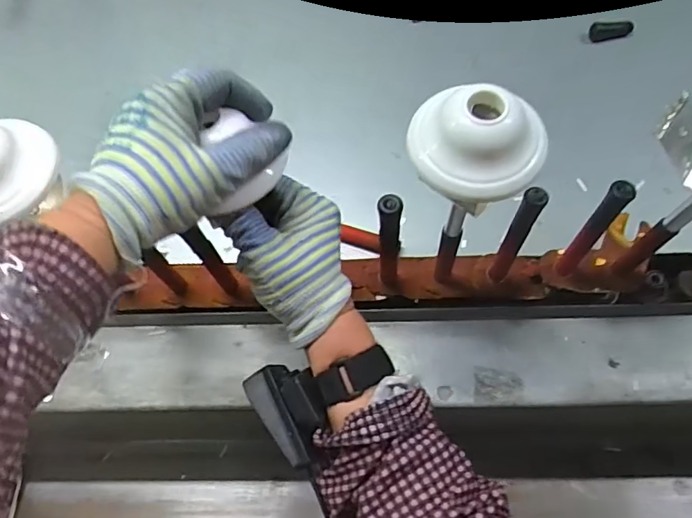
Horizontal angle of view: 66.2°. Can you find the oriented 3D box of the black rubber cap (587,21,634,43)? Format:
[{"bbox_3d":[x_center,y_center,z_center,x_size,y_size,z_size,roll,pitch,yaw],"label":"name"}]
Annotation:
[{"bbox_3d":[0.345,-0.297,0.691,0.048,0.026,0.021,8,67,7],"label":"black rubber cap"}]

